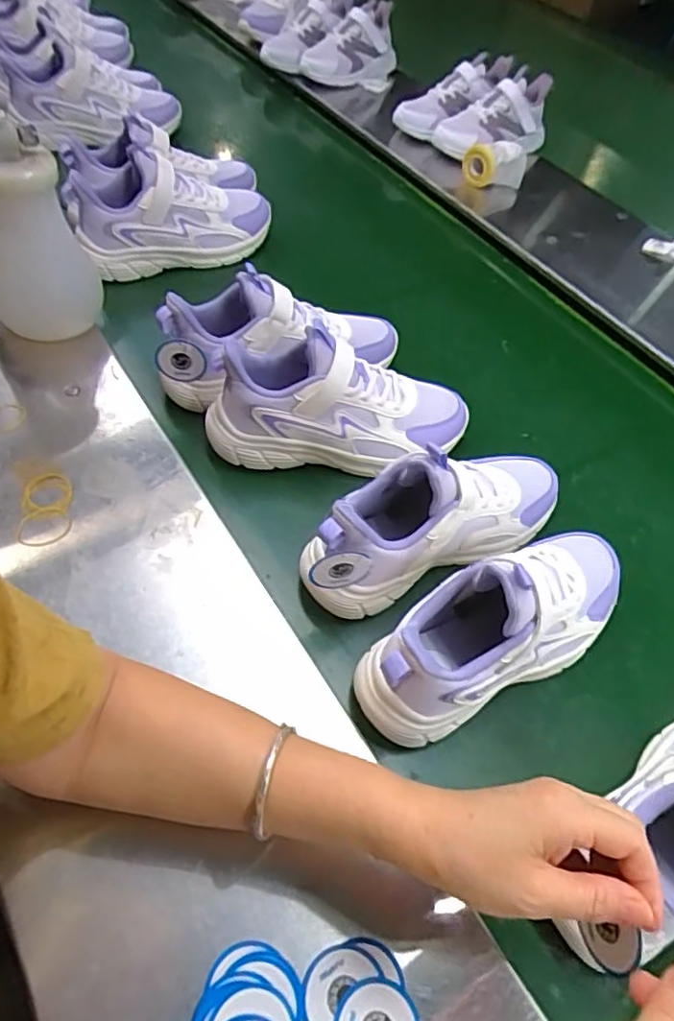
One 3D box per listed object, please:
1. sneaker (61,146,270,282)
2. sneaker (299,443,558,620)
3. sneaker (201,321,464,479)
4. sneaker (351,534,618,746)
[{"bbox_3d":[-0.206,-0.375,0.779,0.248,0.118,0.119,-7,56,-11],"label":"sneaker"},{"bbox_3d":[0.084,0.000,0.517,0.253,0.127,0.075,-21,60,-19],"label":"sneaker"},{"bbox_3d":[0.004,-0.103,0.596,0.256,0.123,0.090,3,55,-4],"label":"sneaker"},{"bbox_3d":[0.133,0.081,0.469,0.250,0.122,0.091,-25,61,-22],"label":"sneaker"}]

